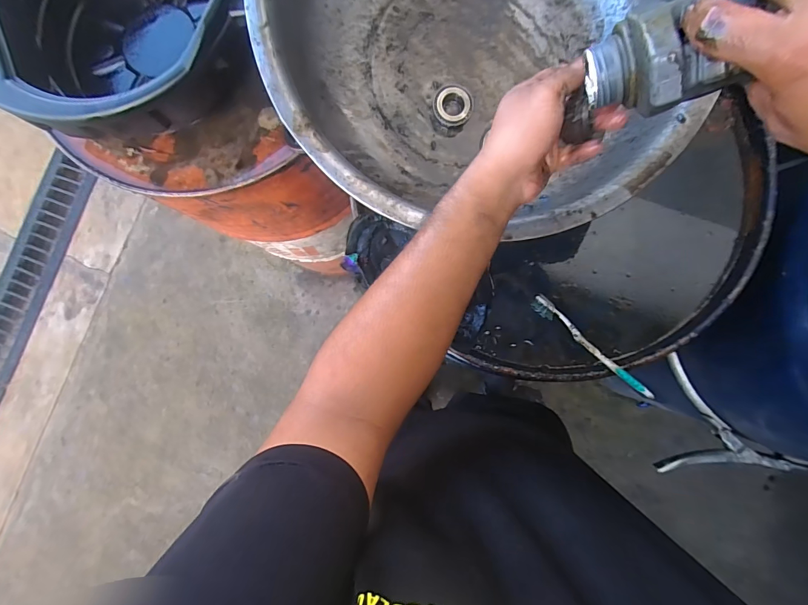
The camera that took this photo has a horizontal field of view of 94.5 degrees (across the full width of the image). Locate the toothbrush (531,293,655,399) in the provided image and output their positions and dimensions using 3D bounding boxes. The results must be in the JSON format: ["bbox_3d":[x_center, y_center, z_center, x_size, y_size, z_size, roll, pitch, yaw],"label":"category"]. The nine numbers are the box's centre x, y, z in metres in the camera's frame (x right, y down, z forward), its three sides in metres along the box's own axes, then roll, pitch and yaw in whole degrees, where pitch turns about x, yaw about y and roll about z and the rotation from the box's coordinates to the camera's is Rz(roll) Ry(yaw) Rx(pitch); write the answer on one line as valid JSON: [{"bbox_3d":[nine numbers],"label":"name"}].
[{"bbox_3d":[0.240,0.056,0.484,0.022,0.009,0.179,-45,70,0],"label":"toothbrush"}]

